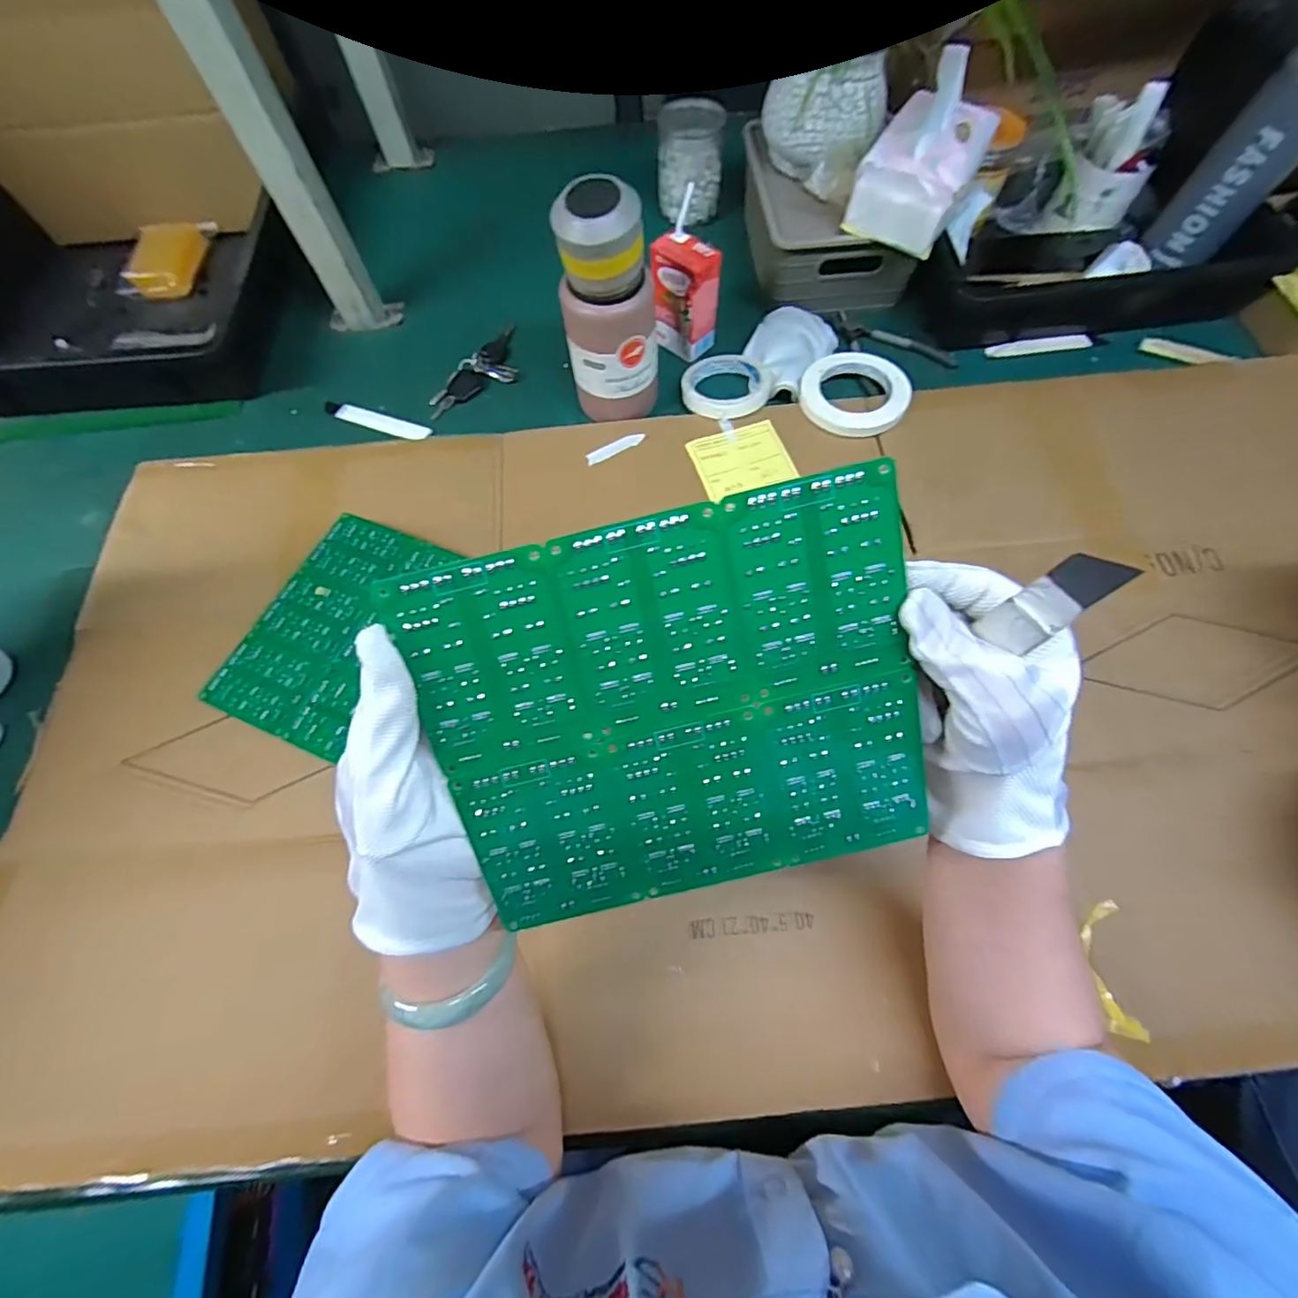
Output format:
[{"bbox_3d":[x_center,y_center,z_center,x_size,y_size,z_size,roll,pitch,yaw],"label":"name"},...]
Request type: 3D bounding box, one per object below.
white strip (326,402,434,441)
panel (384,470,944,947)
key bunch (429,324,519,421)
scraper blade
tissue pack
[{"bbox_3d":[-0.317,-0.264,0.633,0.142,0.009,0.028,18,69,10],"label":"white strip"},{"bbox_3d":[0.013,0.031,0.239,0.202,0.004,0.171,-14,107,1],"label":"panel"},{"bbox_3d":[-0.193,-0.332,0.655,0.068,0.016,0.165,29,71,14],"label":"key bunch"},{"bbox_3d":[0.148,-0.017,0.202,0.004,0.051,0.018,-26,68,-27],"label":"scraper blade"},{"bbox_3d":[0.282,-0.500,0.551,0.097,0.112,0.137,32,71,15],"label":"tissue pack"}]

